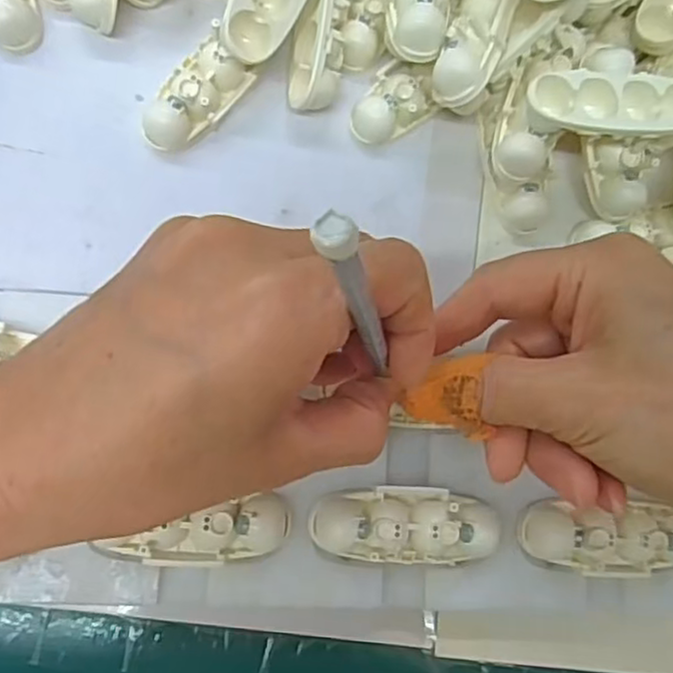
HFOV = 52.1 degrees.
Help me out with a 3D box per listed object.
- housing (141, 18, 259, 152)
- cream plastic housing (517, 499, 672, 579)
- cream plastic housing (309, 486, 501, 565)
[{"bbox_3d":[-0.052,-0.090,0.256,0.023,0.012,0.047,39,80,-2],"label":"housing"},{"bbox_3d":[0.094,0.071,0.240,0.059,0.018,0.026,2,83,-8],"label":"cream plastic housing"},{"bbox_3d":[0.023,0.063,0.230,0.061,0.015,0.024,4,83,-8],"label":"cream plastic housing"}]

